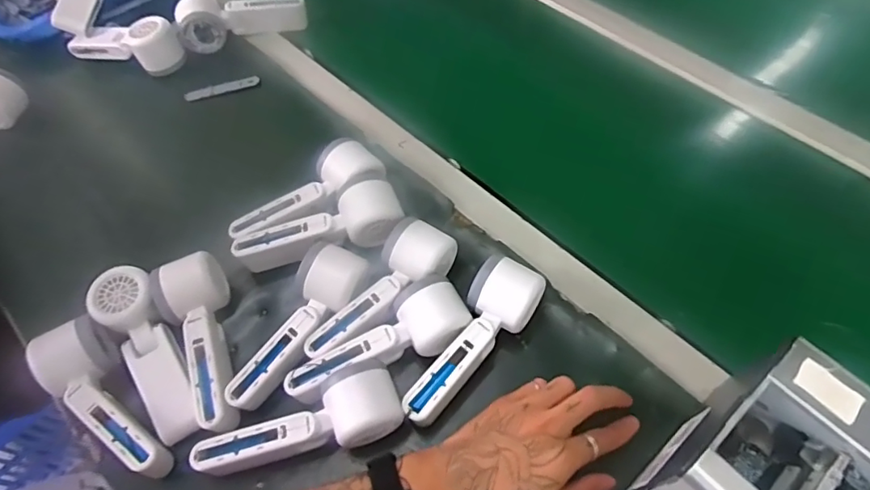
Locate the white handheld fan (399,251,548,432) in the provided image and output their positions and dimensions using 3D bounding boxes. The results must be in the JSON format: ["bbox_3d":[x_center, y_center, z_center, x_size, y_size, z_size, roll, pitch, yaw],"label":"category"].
[{"bbox_3d":[0.035,0.088,0.472,0.055,0.053,0.159,28,64,18],"label":"white handheld fan"}]

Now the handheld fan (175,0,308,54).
[{"bbox_3d":[-0.271,-0.320,0.755,0.175,0.060,0.064,-18,59,-24],"label":"handheld fan"}]

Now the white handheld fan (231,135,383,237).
[{"bbox_3d":[-0.134,-0.050,0.570,0.172,0.056,0.061,-32,62,-16],"label":"white handheld fan"}]

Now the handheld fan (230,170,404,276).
[{"bbox_3d":[-0.118,-0.017,0.549,0.171,0.048,0.065,-16,59,-7],"label":"handheld fan"}]

